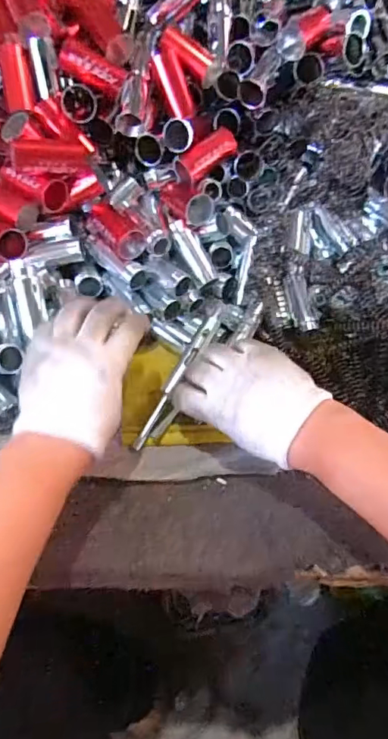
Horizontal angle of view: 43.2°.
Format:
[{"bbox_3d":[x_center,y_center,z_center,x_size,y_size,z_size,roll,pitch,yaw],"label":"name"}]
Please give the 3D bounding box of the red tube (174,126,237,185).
[{"bbox_3d":[0.012,-0.216,0.493,0.066,0.026,0.028,-35,64,6],"label":"red tube"}]

